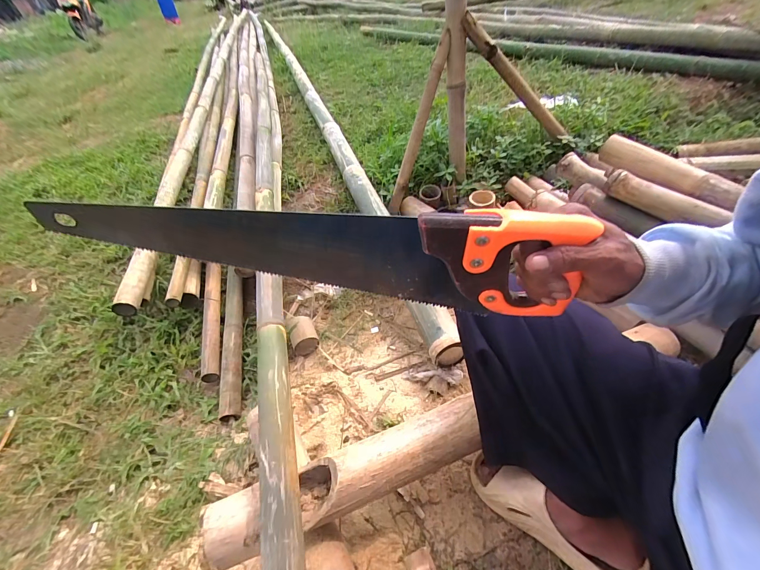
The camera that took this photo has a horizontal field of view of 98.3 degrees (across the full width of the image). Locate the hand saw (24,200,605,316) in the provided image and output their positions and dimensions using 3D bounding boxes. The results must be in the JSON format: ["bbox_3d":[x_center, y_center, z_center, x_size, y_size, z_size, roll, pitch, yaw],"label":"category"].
[{"bbox_3d":[-0.061,-0.029,0.311,0.469,0.118,0.020,5,44,2],"label":"hand saw"}]

